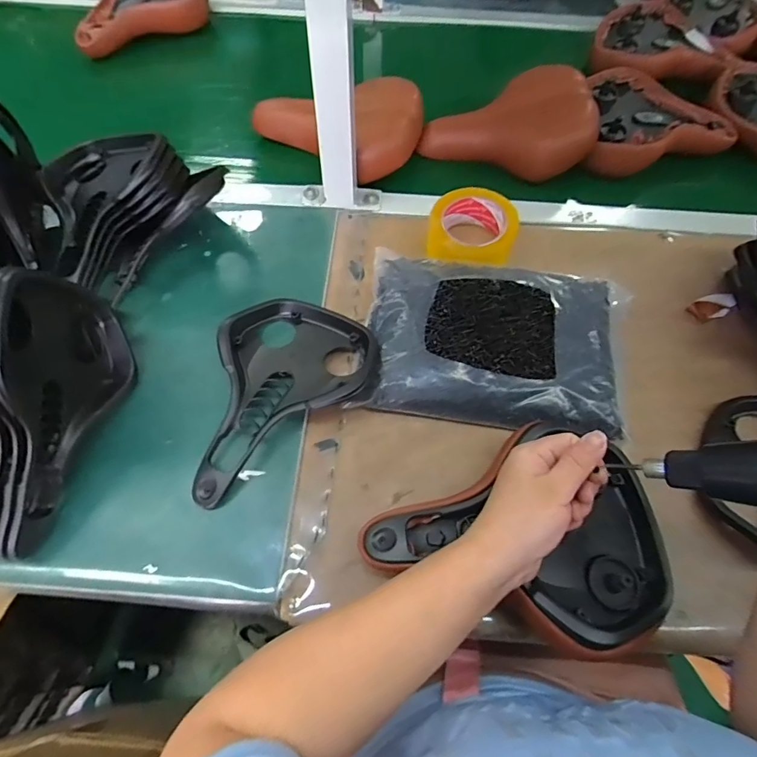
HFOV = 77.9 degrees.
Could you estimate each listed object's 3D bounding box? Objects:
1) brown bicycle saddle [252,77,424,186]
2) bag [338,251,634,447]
[{"bbox_3d":[-0.067,-0.354,0.666,0.247,0.081,0.122,13,61,22],"label":"brown bicycle saddle"},{"bbox_3d":[0.124,-0.048,0.516,0.284,0.054,0.200,10,62,4],"label":"bag"}]

